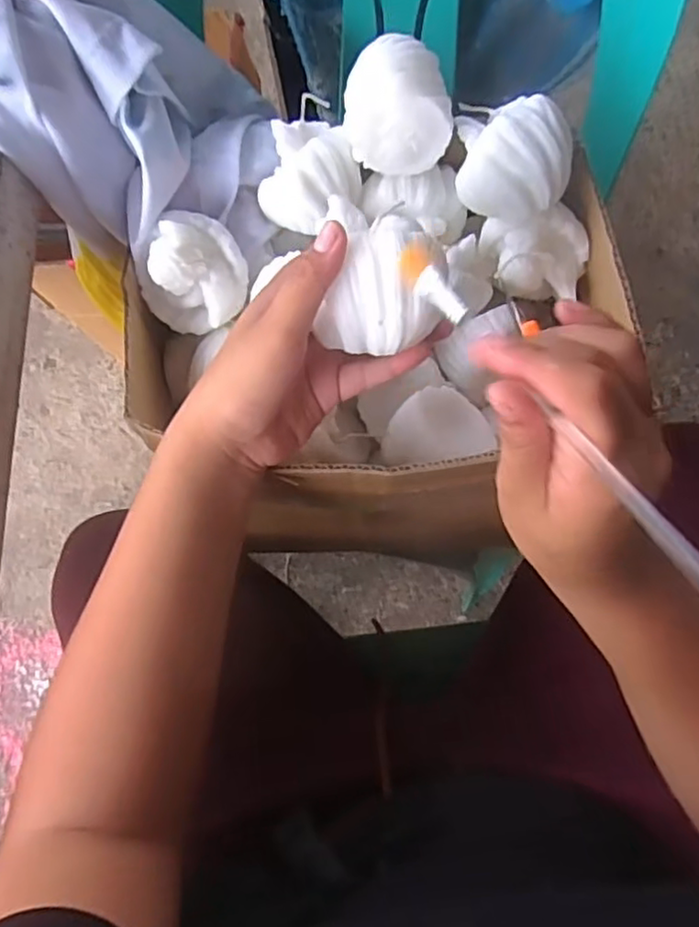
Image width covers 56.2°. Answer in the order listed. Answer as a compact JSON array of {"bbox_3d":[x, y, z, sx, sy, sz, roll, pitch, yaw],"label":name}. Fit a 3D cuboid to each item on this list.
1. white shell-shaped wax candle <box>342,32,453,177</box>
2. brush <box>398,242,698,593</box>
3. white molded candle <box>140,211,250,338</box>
[{"bbox_3d":[0.029,-0.212,0.389,0.062,0.053,0.048,-1,75,1],"label":"white shell-shaped wax candle"},{"bbox_3d":[0.076,-0.021,0.244,0.014,0.014,0.206,-30,58,-7],"label":"brush"},{"bbox_3d":[-0.097,-0.119,0.411,0.066,0.046,0.064,0,75,1],"label":"white molded candle"}]

